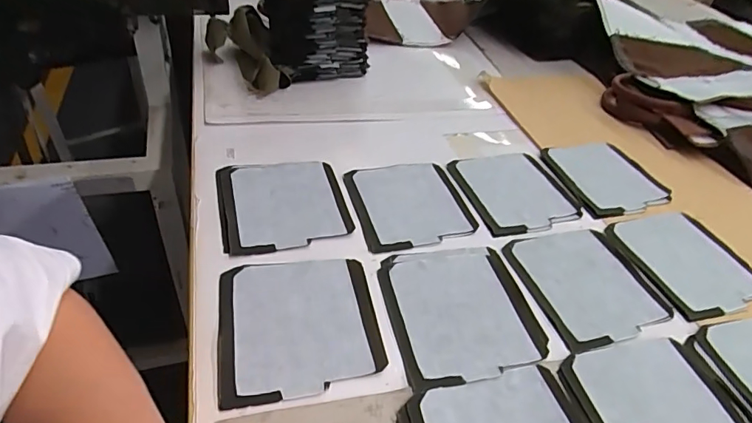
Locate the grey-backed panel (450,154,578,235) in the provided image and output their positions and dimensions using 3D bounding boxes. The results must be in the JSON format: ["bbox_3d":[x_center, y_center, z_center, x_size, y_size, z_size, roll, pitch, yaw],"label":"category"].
[{"bbox_3d":[0.168,-0.027,0.585,0.131,0.006,0.137,-8,43,-17],"label":"grey-backed panel"}]

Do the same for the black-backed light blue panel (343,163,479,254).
[{"bbox_3d":[0.038,-0.011,0.544,0.124,0.008,0.133,-6,42,-14],"label":"black-backed light blue panel"}]

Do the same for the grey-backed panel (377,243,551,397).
[{"bbox_3d":[0.079,0.089,0.440,0.133,0.006,0.142,-5,42,-13],"label":"grey-backed panel"}]

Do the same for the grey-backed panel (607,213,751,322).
[{"bbox_3d":[0.339,0.051,0.518,0.124,0.004,0.135,-9,43,-18],"label":"grey-backed panel"}]

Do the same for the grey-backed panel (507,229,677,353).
[{"bbox_3d":[0.212,0.071,0.483,0.125,0.008,0.136,-8,43,-17],"label":"grey-backed panel"}]

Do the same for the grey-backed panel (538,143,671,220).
[{"bbox_3d":[0.302,-0.046,0.621,0.132,0.008,0.136,-5,42,-13],"label":"grey-backed panel"}]

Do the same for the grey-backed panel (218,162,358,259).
[{"bbox_3d":[-0.099,-0.010,0.515,0.133,0.011,0.129,-8,43,-17],"label":"grey-backed panel"}]

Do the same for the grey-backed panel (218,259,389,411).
[{"bbox_3d":[-0.065,0.092,0.406,0.130,0.009,0.133,-5,42,-13],"label":"grey-backed panel"}]

